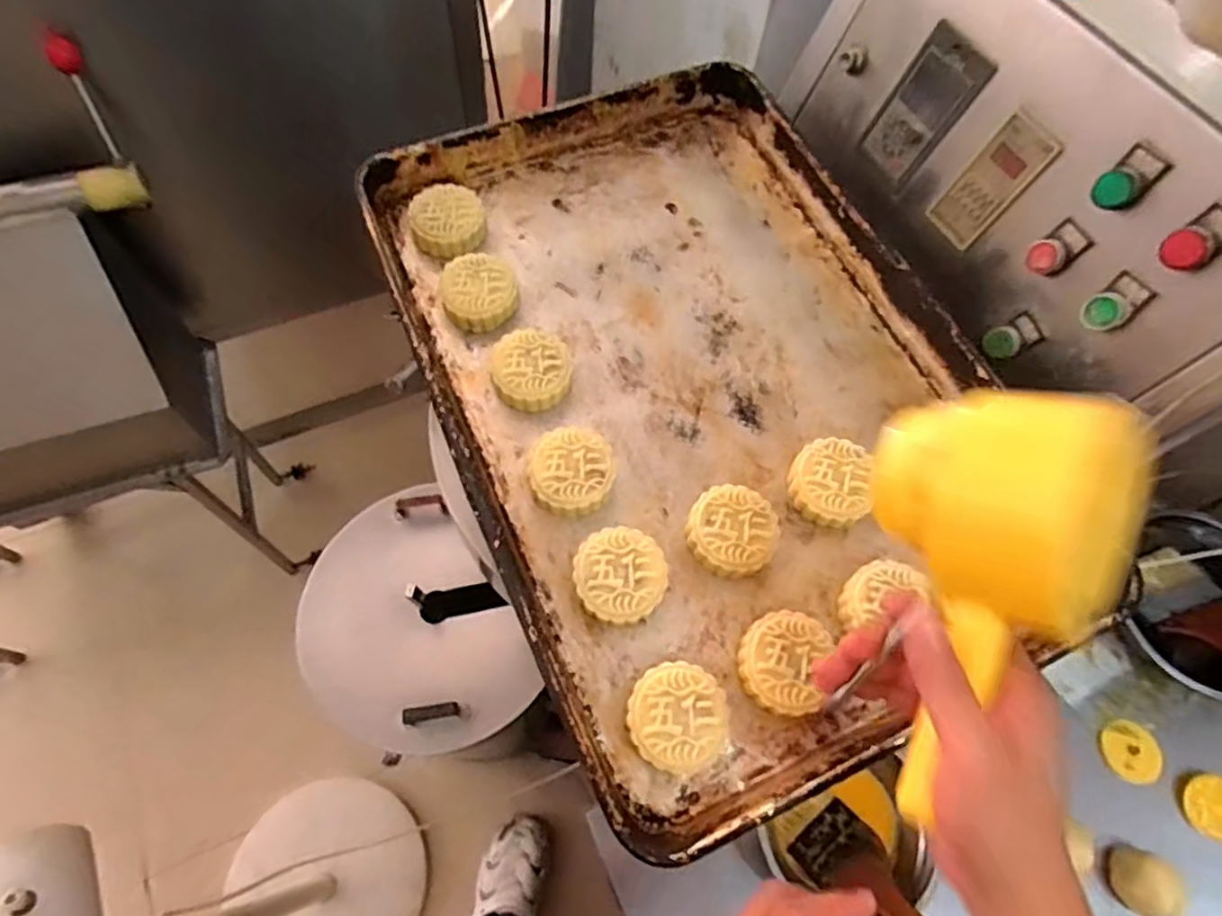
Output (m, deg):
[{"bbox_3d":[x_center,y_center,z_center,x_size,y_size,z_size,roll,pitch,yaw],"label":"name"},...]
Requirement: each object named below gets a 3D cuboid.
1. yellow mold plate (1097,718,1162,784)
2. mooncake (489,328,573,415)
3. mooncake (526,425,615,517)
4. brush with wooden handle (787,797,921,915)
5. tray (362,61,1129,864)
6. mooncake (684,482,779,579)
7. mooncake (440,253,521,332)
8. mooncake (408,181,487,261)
[{"bbox_3d":[0.533,0.301,0.674,0.052,0.014,0.059,2,63,-3],"label":"yellow mold plate"},{"bbox_3d":[-0.067,-0.073,0.547,0.064,0.029,0.064,2,63,-3],"label":"mooncake"},{"bbox_3d":[-0.031,0.010,0.510,0.063,0.026,0.063,2,63,-3],"label":"mooncake"},{"bbox_3d":[0.236,0.379,0.569,0.074,0.038,0.153,-33,39,-19],"label":"brush with wooden handle"},{"bbox_3d":[0.067,-0.068,0.557,0.407,0.078,0.610,-21,66,-14],"label":"tray"},{"bbox_3d":[0.092,0.055,0.499,0.064,0.022,0.064,2,63,-3],"label":"mooncake"},{"bbox_3d":[-0.114,-0.145,0.573,0.065,0.031,0.060,2,63,-3],"label":"mooncake"},{"bbox_3d":[-0.150,-0.221,0.604,0.066,0.028,0.070,2,63,-3],"label":"mooncake"}]

